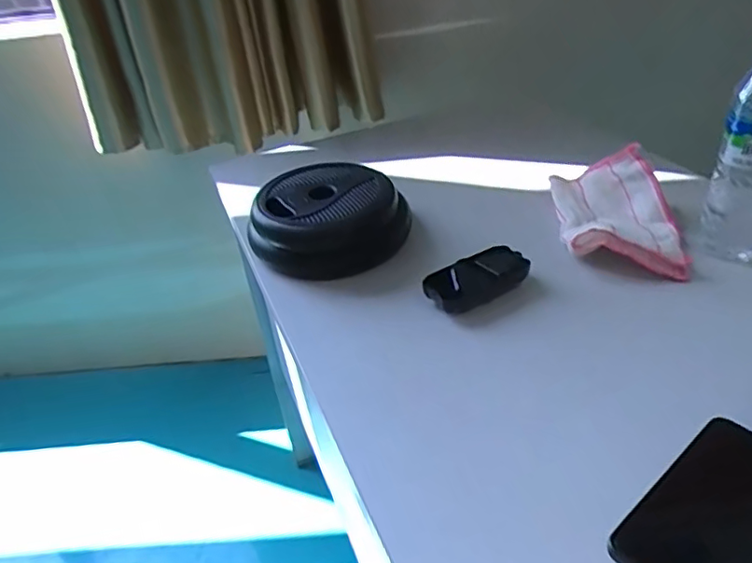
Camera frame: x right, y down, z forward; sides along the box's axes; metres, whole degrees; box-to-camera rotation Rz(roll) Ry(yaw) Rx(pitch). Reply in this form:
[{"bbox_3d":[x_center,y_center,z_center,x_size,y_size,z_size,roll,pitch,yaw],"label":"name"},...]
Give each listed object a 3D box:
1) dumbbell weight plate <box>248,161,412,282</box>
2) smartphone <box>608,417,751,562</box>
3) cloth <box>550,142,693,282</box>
[{"bbox_3d":[-0.060,-0.069,0.694,0.135,0.091,0.160,27,47,36],"label":"dumbbell weight plate"},{"bbox_3d":[0.224,0.150,0.385,0.147,0.010,0.072,-29,42,-29],"label":"smartphone"},{"bbox_3d":[0.276,-0.085,0.663,0.123,0.061,0.178,2,37,9],"label":"cloth"}]

